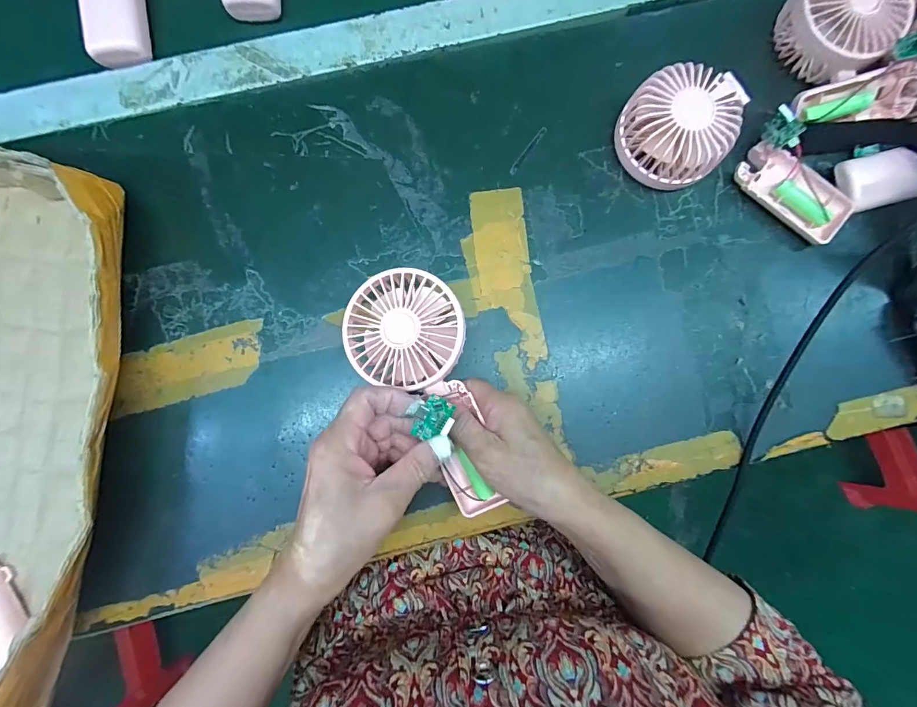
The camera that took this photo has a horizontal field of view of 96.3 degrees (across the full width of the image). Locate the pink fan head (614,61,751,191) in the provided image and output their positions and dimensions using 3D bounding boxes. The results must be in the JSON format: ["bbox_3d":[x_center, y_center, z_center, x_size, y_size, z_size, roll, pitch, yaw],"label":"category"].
[{"bbox_3d":[0.173,-0.182,0.327,0.081,0.046,0.089,0,85,-1],"label":"pink fan head"}]

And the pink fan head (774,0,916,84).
[{"bbox_3d":[0.311,-0.269,0.333,0.080,0.041,0.083,0,85,-1],"label":"pink fan head"}]

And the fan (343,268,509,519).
[{"bbox_3d":[-0.021,0.028,0.287,0.079,0.045,0.179,-22,89,-3],"label":"fan"}]

